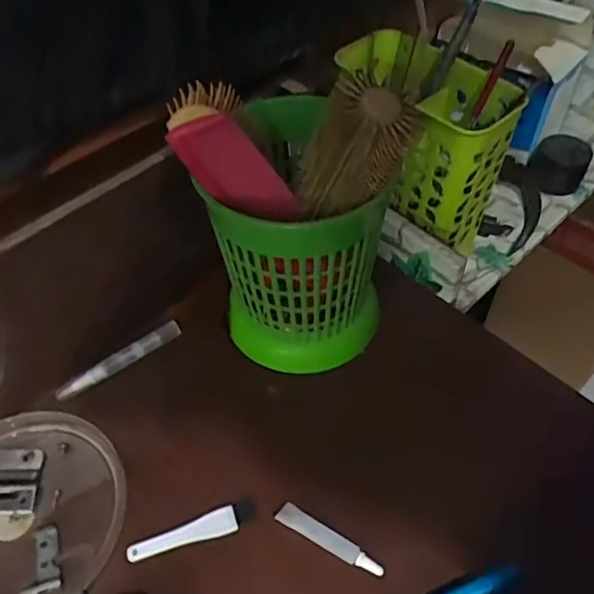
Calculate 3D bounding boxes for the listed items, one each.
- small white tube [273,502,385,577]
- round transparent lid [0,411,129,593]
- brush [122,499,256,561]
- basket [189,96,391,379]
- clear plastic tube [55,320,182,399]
[{"bbox_3d":[0.019,0.143,0.337,0.068,0.004,0.013,26,57,21],"label":"small white tube"},{"bbox_3d":[-0.173,0.134,0.349,0.131,0.008,0.126,-1,51,2],"label":"round transparent lid"},{"bbox_3d":[-0.063,0.142,0.345,0.078,0.004,0.015,-17,52,-11],"label":"brush"},{"bbox_3d":[0.009,-0.030,0.387,0.099,0.146,0.110,18,54,16],"label":"basket"},{"bbox_3d":[-0.129,0.045,0.417,0.096,0.009,0.013,-28,55,-19],"label":"clear plastic tube"}]

